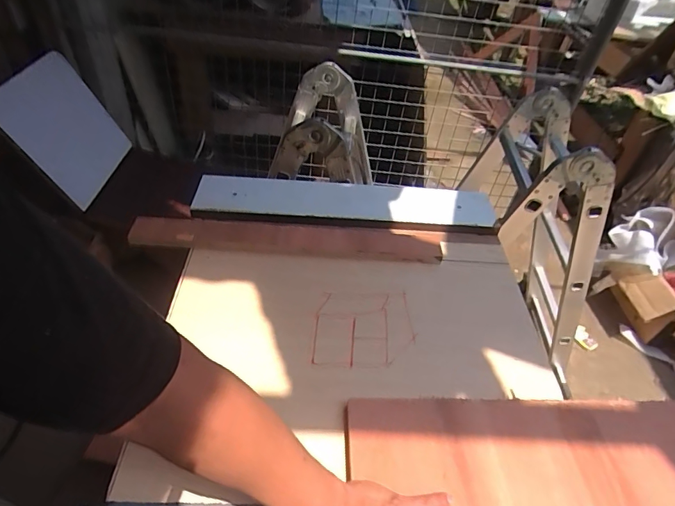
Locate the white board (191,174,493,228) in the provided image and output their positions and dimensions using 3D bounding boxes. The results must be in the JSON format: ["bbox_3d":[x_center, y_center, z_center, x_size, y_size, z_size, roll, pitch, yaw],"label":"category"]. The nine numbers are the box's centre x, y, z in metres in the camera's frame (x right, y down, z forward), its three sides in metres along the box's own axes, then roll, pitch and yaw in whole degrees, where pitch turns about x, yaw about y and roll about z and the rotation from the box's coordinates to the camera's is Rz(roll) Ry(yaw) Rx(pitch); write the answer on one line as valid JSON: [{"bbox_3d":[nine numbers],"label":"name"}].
[{"bbox_3d":[0.010,-0.104,0.874,0.579,0.030,0.112,2,45,-1],"label":"white board"}]

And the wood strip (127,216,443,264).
[{"bbox_3d":[-0.092,-0.029,0.804,0.559,0.023,0.070,4,52,-1],"label":"wood strip"}]

